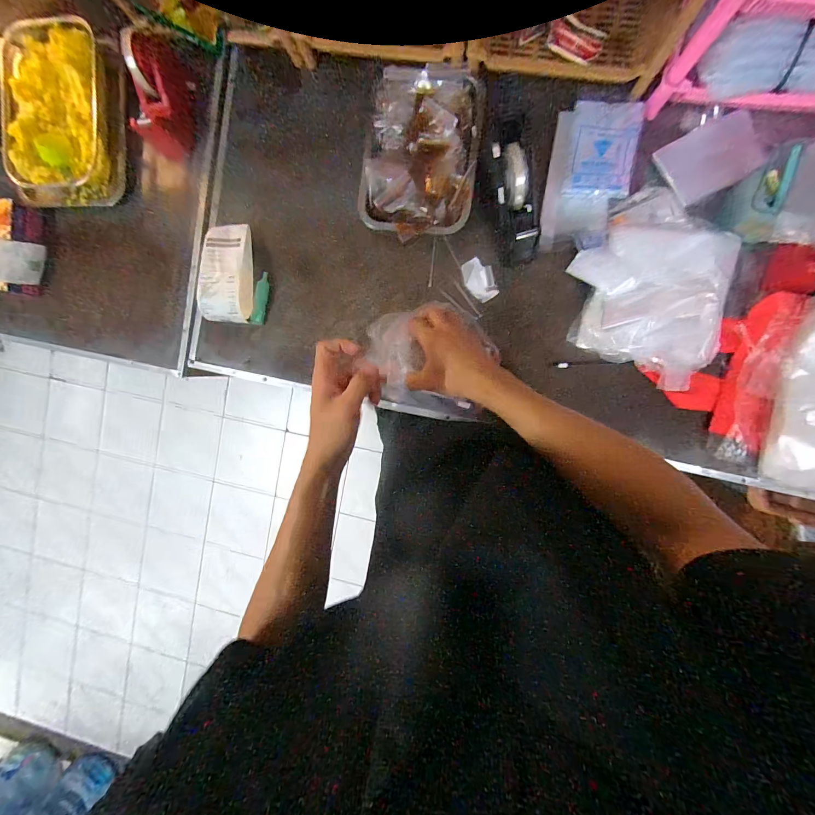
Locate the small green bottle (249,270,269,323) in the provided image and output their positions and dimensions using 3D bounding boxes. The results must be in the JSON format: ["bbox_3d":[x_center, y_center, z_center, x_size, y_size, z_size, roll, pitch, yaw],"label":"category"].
[{"bbox_3d":[-0.284,-0.210,0.690,0.023,0.018,0.097,9,95,7],"label":"small green bottle"}]

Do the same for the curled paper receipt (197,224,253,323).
[{"bbox_3d":[-0.340,-0.254,0.675,0.099,0.049,0.180,5,95,7],"label":"curled paper receipt"}]

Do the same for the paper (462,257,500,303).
[{"bbox_3d":[0.128,-0.228,0.635,0.051,0.015,0.078,-22,82,36],"label":"paper"}]

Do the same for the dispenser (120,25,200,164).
[{"bbox_3d":[-0.444,-0.554,0.639,0.106,0.094,0.151,30,97,5],"label":"dispenser"}]

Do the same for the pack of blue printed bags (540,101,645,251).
[{"bbox_3d":[0.304,-0.382,0.595,0.125,0.023,0.225,7,95,7],"label":"pack of blue printed bags"}]

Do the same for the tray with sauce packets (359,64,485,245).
[{"bbox_3d":[0.026,-0.432,0.620,0.190,0.046,0.261,11,95,7],"label":"tray with sauce packets"}]

